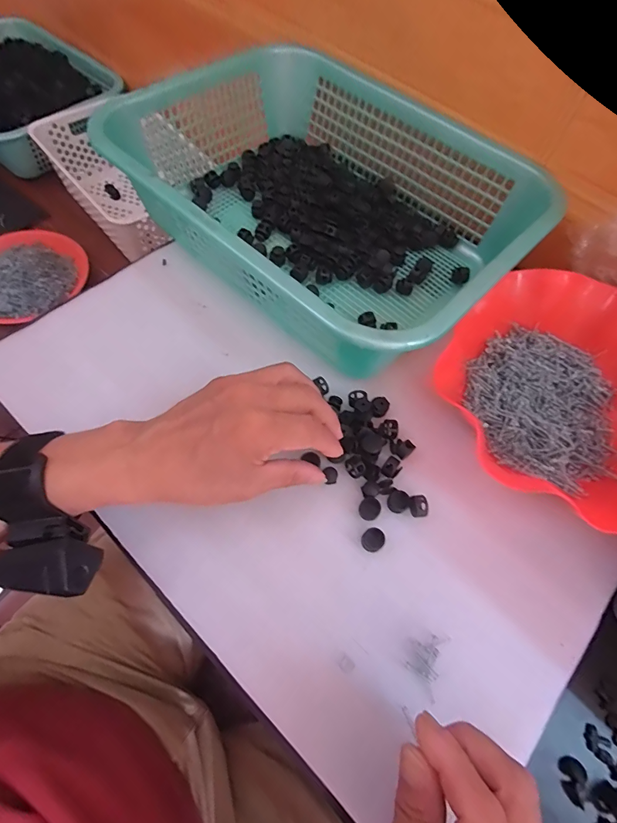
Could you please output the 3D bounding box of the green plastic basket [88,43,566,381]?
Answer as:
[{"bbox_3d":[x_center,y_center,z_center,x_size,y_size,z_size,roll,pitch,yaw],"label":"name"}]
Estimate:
[{"bbox_3d":[0.018,-0.216,0.419,0.385,0.097,0.288,42,68,16],"label":"green plastic basket"}]

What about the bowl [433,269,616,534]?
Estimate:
[{"bbox_3d":[0.226,-0.019,0.352,0.210,0.058,0.195,1,63,-3],"label":"bowl"}]

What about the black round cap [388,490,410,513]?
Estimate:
[{"bbox_3d":[0.072,0.072,0.331,0.018,0.004,0.016,-34,70,-18],"label":"black round cap"}]

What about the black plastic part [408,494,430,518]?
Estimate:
[{"bbox_3d":[0.087,0.075,0.325,0.013,0.009,0.017,-10,65,-9],"label":"black plastic part"}]

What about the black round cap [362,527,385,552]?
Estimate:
[{"bbox_3d":[0.050,0.098,0.316,0.016,0.004,0.017,1,63,-3],"label":"black round cap"}]

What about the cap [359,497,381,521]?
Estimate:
[{"bbox_3d":[0.049,0.077,0.326,0.016,0.004,0.018,39,68,15],"label":"cap"}]

